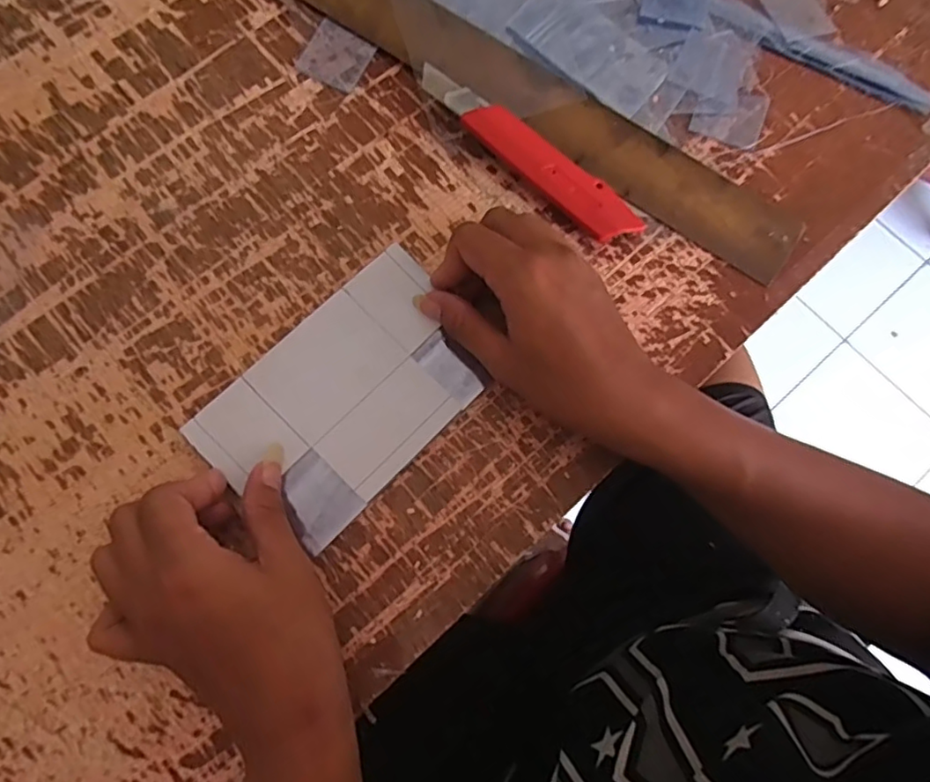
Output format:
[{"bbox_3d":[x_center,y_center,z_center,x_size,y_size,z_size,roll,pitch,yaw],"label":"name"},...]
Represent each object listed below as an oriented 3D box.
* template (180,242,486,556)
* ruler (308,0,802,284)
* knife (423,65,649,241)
[{"bbox_3d":[-0.067,0.002,0.352,0.104,0.006,0.161,45,78,5],"label":"template"},{"bbox_3d":[0.027,-0.213,0.404,0.432,0.010,0.054,35,86,6],"label":"ruler"},{"bbox_3d":[0.039,-0.154,0.384,0.171,0.014,0.031,39,77,9],"label":"knife"}]

